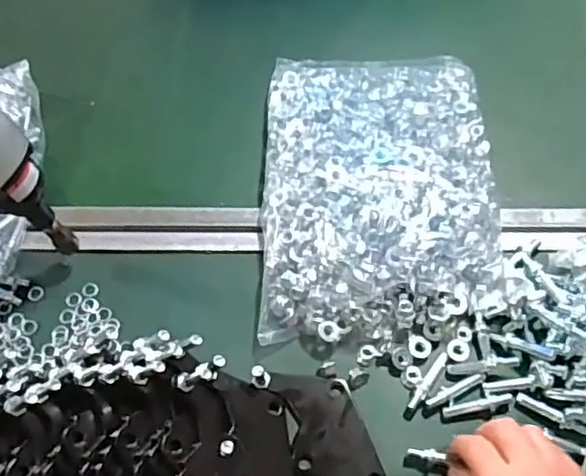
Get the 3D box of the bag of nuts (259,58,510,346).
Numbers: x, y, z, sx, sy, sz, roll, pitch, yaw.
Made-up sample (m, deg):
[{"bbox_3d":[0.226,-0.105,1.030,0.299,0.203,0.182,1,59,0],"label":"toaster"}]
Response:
[{"bbox_3d":[0.071,-0.051,0.520,0.187,0.051,0.267,1,63,2],"label":"bag of nuts"}]

